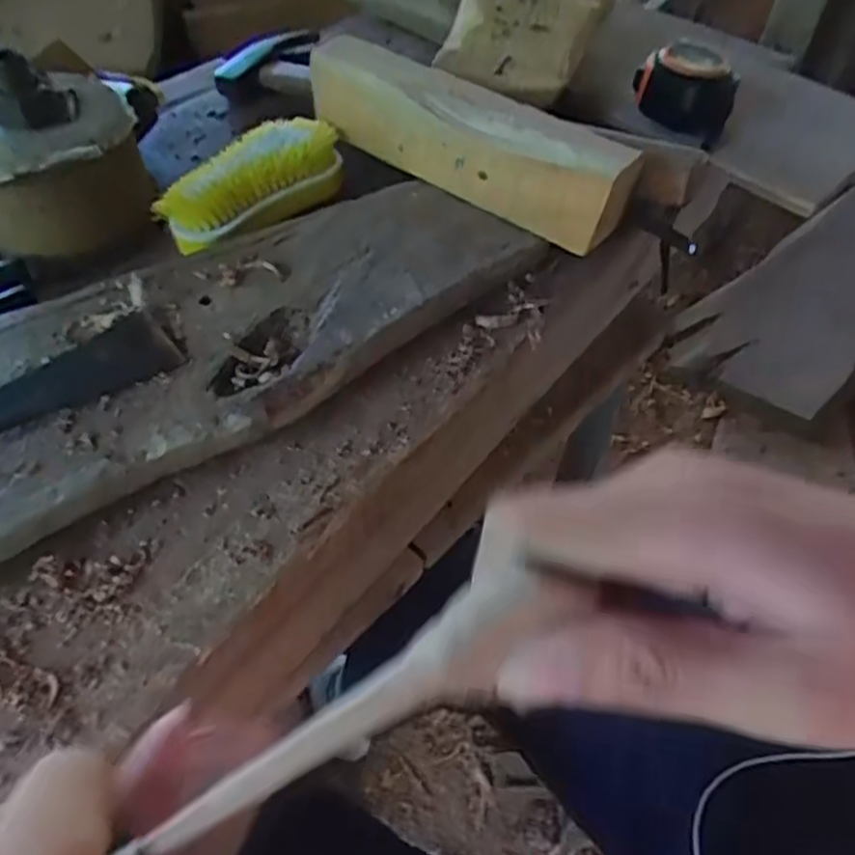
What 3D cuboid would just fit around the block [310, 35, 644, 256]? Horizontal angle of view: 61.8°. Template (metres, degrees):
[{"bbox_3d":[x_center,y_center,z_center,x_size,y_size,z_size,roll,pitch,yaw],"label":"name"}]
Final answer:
[{"bbox_3d":[0.020,-0.170,0.432,0.216,0.068,0.035,33,57,21],"label":"block"}]

